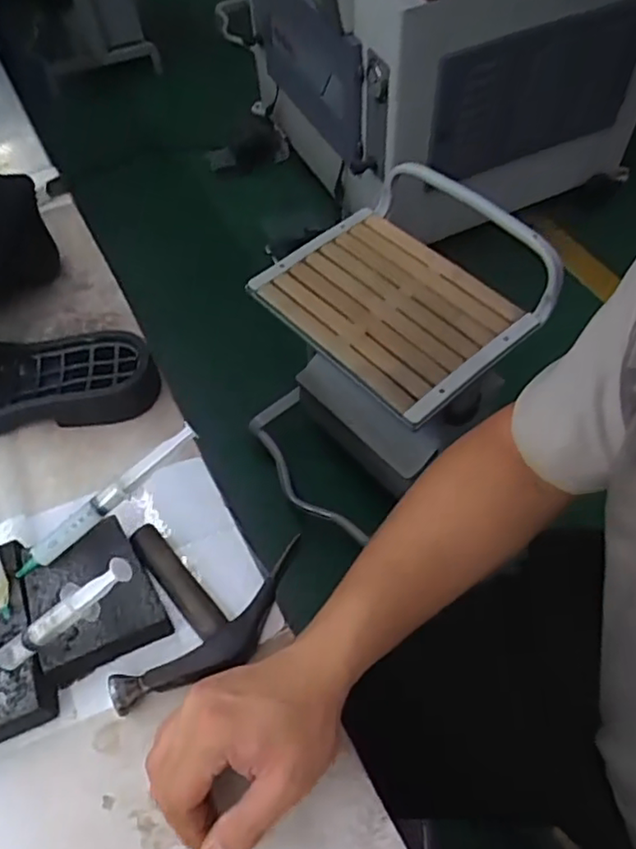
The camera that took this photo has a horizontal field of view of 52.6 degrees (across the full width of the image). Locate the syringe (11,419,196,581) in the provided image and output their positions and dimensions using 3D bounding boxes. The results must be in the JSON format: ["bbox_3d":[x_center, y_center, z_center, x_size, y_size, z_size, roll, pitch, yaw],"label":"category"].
[{"bbox_3d":[-0.161,0.060,0.476,0.148,0.014,0.015,-40,63,-4],"label":"syringe"}]

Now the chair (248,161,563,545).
[{"bbox_3d":[0.110,-0.104,1.132,0.410,0.467,0.376,-36,62,-18],"label":"chair"}]

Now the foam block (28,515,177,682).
[{"bbox_3d":[-0.167,0.125,0.477,0.085,0.040,0.093,-24,59,-14],"label":"foam block"}]

